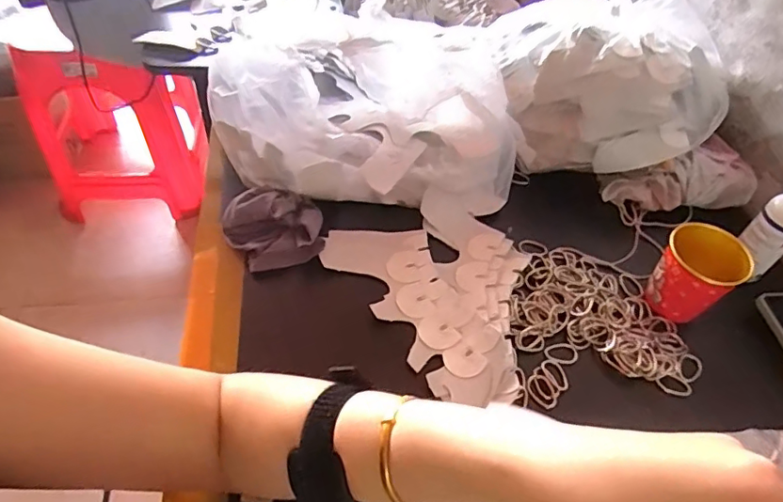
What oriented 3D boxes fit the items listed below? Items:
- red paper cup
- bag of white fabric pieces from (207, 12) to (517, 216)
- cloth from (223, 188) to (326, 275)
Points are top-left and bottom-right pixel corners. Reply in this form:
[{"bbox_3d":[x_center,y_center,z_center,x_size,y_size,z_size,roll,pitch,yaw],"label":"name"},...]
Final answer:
[{"bbox_3d":[0.274,0.019,0.480,0.066,0.064,0.063,3,51,-4],"label":"red paper cup"},{"bbox_3d":[-0.027,-0.151,0.565,0.315,0.115,0.197,5,51,-2],"label":"bag of white fabric pieces"},{"bbox_3d":[-0.115,-0.024,0.513,0.093,0.037,0.082,-8,52,-12],"label":"cloth"}]

